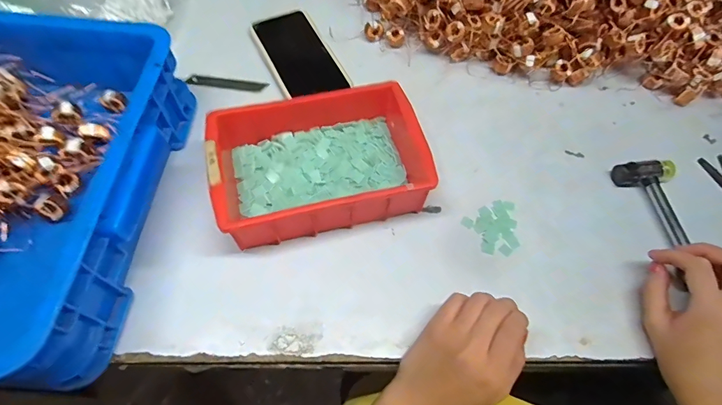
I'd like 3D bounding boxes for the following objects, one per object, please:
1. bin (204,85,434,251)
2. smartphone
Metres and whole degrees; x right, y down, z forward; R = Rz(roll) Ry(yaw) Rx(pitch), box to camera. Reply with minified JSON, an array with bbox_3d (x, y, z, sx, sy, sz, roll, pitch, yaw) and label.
[{"bbox_3d":[-0.042,-0.040,0.414,0.200,0.061,0.131,-12,64,-9],"label":"bin"},{"bbox_3d":[-0.082,-0.194,0.522,0.081,0.008,0.157,-23,66,-14],"label":"smartphone"}]

